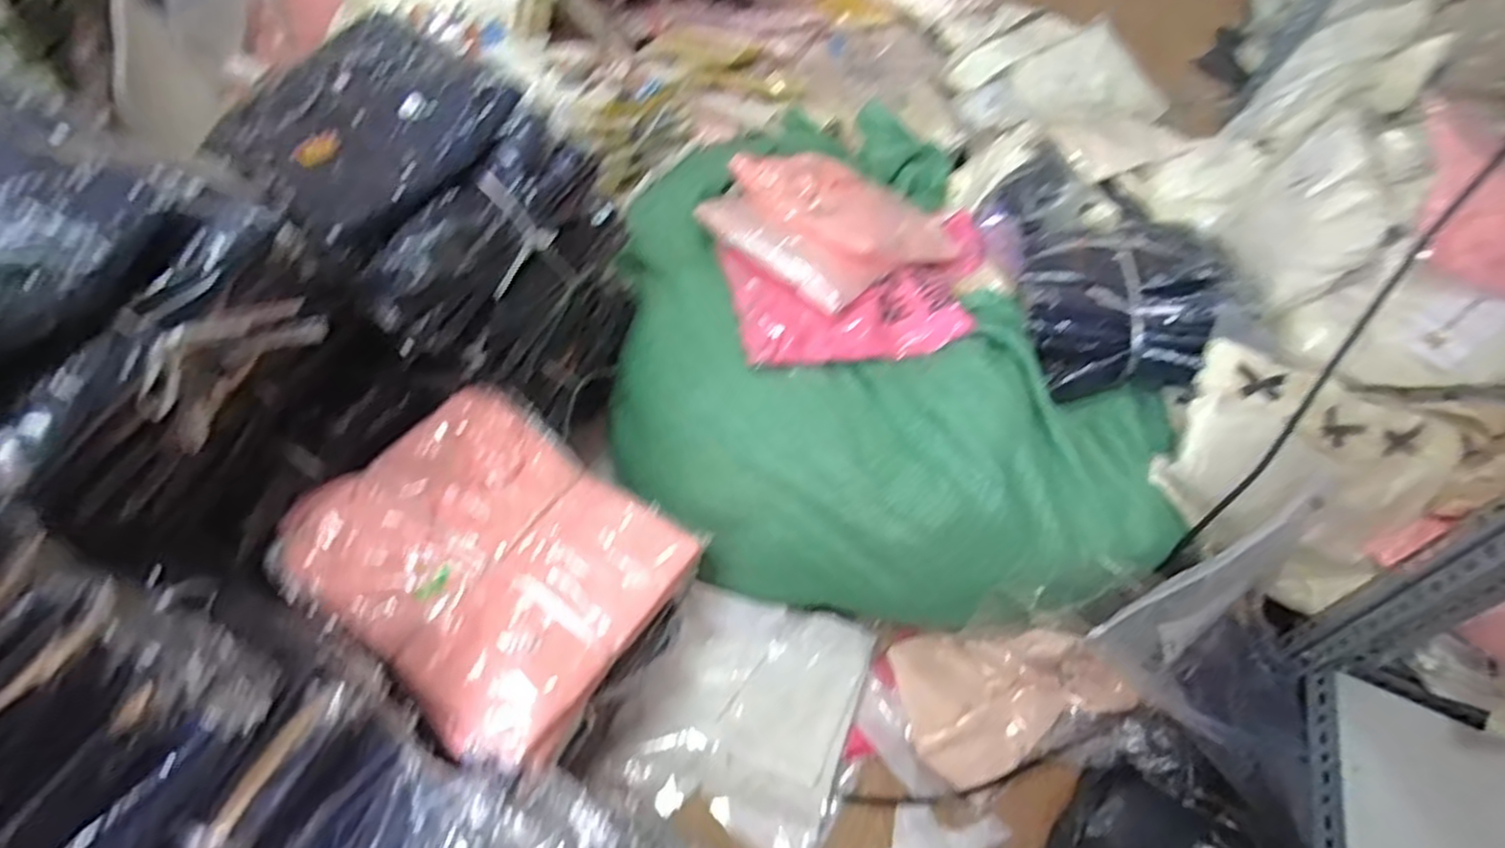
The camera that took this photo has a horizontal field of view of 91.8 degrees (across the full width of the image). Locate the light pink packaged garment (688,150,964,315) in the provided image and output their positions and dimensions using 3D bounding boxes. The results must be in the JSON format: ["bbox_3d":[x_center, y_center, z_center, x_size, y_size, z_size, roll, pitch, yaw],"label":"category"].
[{"bbox_3d":[0.100,-0.273,0.917,0.302,0.048,0.259,-30,65,-34],"label":"light pink packaged garment"}]

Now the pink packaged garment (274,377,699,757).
[{"bbox_3d":[-0.218,0.104,0.612,0.288,0.038,0.233,32,57,18],"label":"pink packaged garment"}]

